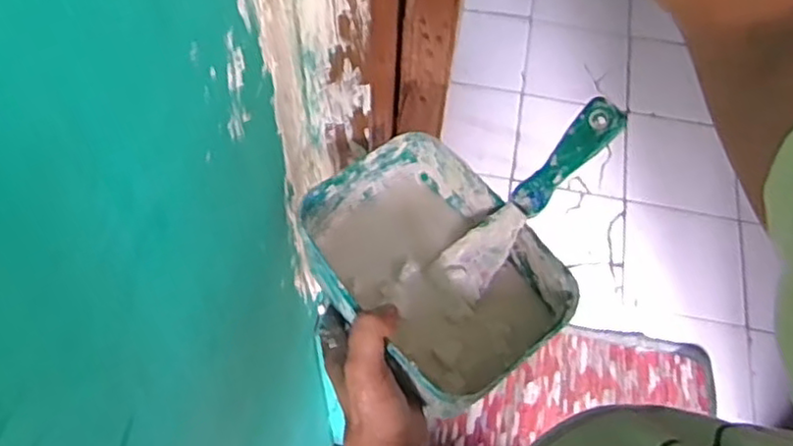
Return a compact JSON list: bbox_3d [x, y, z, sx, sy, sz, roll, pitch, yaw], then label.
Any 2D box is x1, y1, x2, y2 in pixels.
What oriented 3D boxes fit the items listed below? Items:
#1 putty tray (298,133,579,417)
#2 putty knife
[{"bbox_3d":[0.025,0.035,0.511,0.142,0.058,0.189,-33,66,-21],"label":"putty tray"},{"bbox_3d":[0.098,-0.018,0.490,0.040,0.011,0.172,48,111,22],"label":"putty knife"}]

